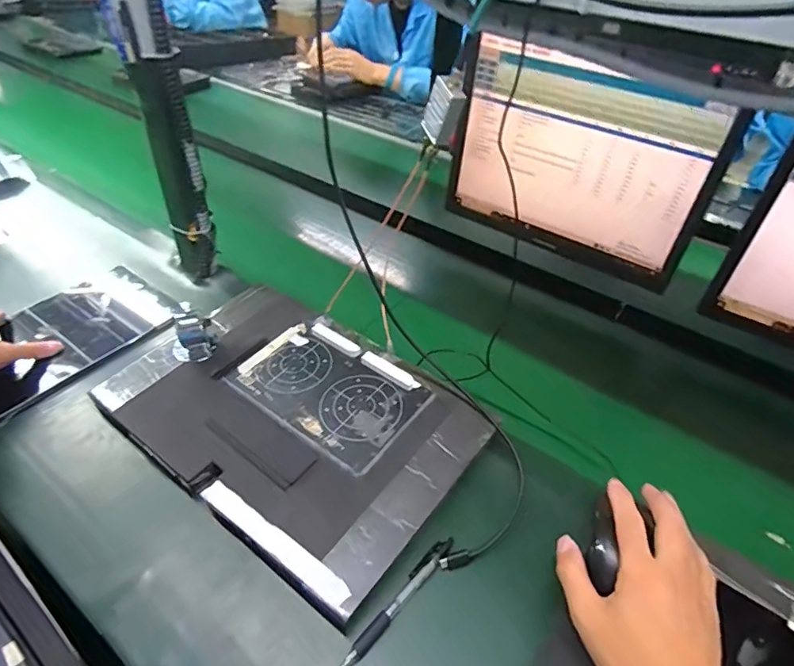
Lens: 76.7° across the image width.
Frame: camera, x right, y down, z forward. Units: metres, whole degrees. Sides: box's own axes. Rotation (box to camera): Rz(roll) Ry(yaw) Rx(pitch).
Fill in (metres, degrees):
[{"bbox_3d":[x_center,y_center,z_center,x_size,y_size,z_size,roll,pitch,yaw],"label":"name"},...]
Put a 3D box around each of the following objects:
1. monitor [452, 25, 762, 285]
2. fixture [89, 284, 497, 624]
[{"bbox_3d":[0.253,-0.246,0.714,0.363,0.266,0.057,28,48,24],"label":"monitor"},{"bbox_3d":[-0.116,0.087,0.561,0.377,0.025,0.255,30,51,24],"label":"fixture"}]

